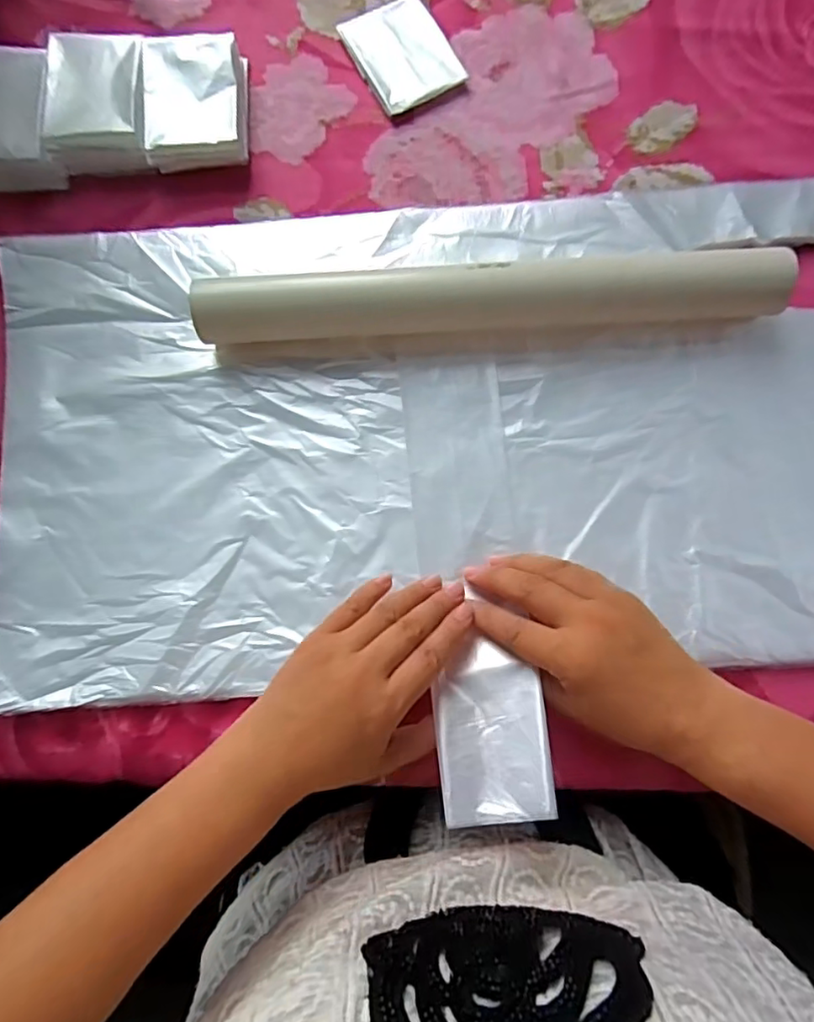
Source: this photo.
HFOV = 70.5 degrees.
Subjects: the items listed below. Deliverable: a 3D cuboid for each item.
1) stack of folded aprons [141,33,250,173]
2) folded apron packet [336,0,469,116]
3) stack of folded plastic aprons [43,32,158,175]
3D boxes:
[{"bbox_3d":[-0.147,-0.283,0.403,0.064,0.029,0.091,-3,81,1],"label":"stack of folded aprons"},{"bbox_3d":[-0.003,-0.330,0.414,0.064,0.011,0.087,-27,81,-3],"label":"folded apron packet"},{"bbox_3d":[-0.211,-0.284,0.399,0.069,0.030,0.092,-3,81,1],"label":"stack of folded plastic aprons"}]

